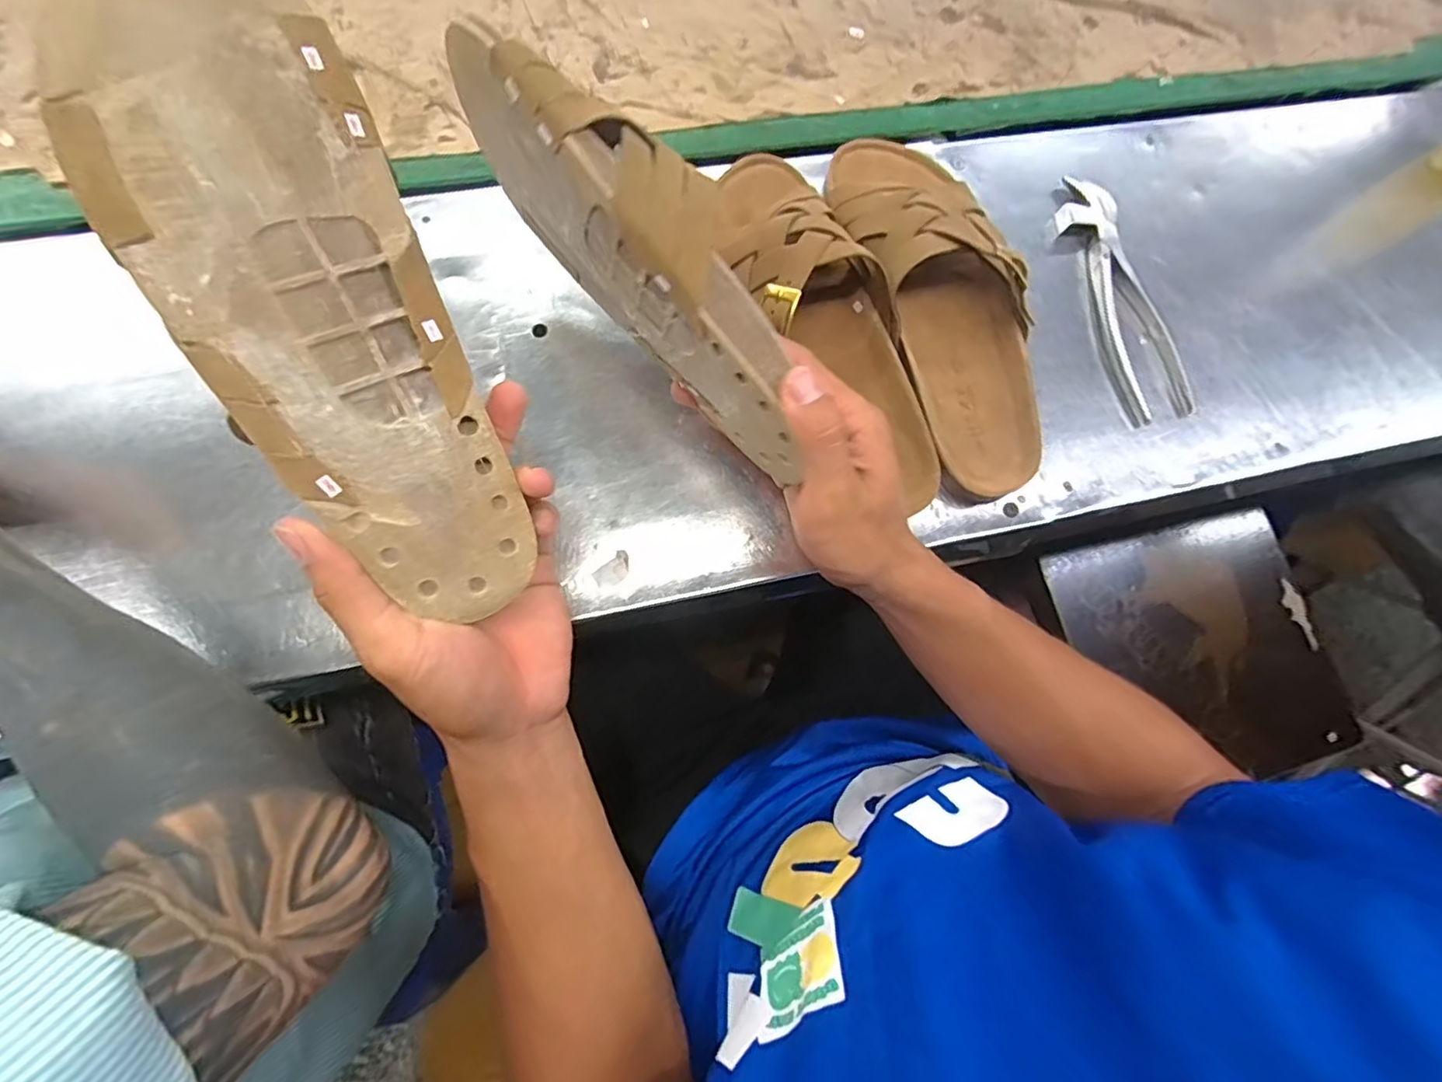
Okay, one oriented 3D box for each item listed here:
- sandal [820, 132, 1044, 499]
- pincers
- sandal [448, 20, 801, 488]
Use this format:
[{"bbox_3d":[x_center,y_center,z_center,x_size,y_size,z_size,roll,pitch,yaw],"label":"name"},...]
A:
[{"bbox_3d":[0.150,-0.162,0.398,0.094,0.060,0.260,-19,85,-6],"label":"sandal"},{"bbox_3d":[0.289,-0.176,0.442,0.054,0.014,0.185,-16,83,-5],"label":"pincers"},{"bbox_3d":[-0.033,-0.150,0.321,0.051,0.086,0.247,-42,96,-14],"label":"sandal"}]

